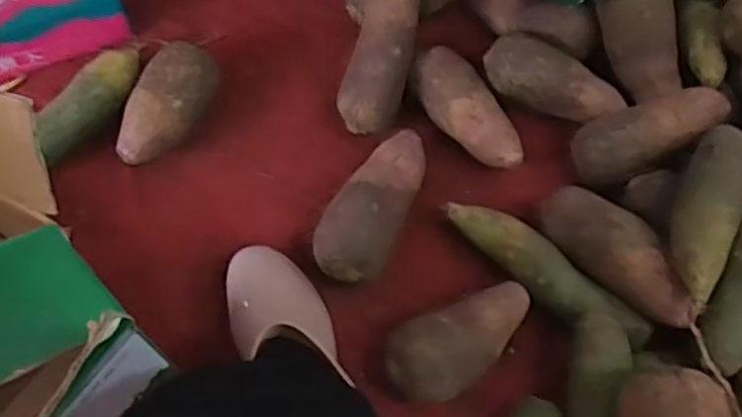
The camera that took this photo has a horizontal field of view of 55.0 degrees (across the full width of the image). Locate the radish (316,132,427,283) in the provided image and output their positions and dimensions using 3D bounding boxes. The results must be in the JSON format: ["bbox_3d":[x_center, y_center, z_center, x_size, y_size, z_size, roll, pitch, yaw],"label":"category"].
[{"bbox_3d":[0.005,-0.009,0.711,0.071,0.079,0.176,23,68,8],"label":"radish"}]

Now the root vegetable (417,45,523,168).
[{"bbox_3d":[0.101,-0.101,0.764,0.062,0.059,0.152,-29,71,-14],"label":"root vegetable"}]

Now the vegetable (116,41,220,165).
[{"bbox_3d":[-0.212,-0.106,0.741,0.074,0.064,0.135,24,68,8],"label":"vegetable"}]

